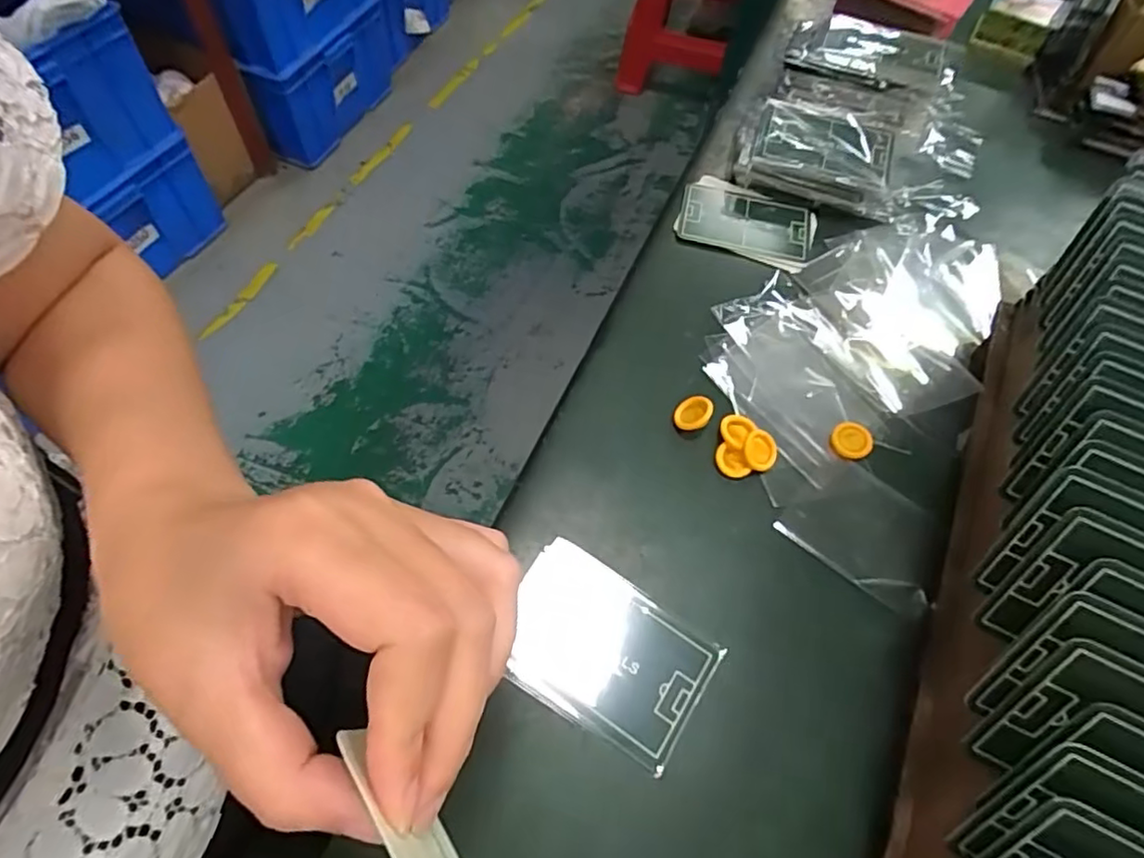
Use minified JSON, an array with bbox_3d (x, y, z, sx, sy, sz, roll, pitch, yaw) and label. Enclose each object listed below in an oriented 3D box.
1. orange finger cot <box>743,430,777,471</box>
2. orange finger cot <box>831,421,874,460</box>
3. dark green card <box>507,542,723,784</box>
[{"bbox_3d":[0.095,0.011,0.311,0.018,0.005,0.019,34,83,-3],"label":"orange finger cot"},{"bbox_3d":[0.147,0.006,0.322,0.020,0.006,0.020,2,60,-3],"label":"orange finger cot"},{"bbox_3d":[0.013,0.094,0.261,0.087,0.004,0.061,32,62,10],"label":"dark green card"}]

